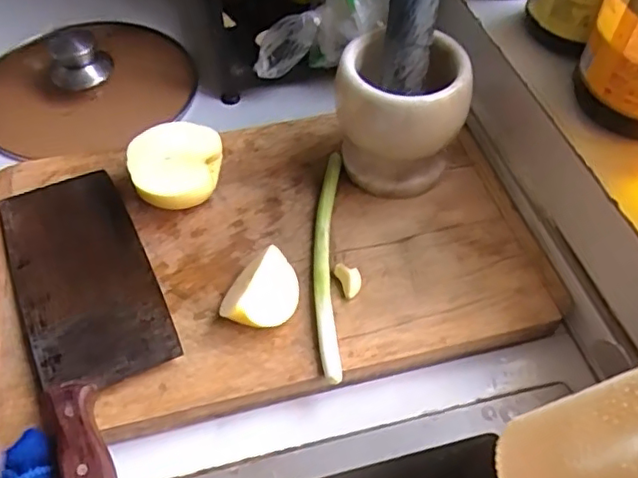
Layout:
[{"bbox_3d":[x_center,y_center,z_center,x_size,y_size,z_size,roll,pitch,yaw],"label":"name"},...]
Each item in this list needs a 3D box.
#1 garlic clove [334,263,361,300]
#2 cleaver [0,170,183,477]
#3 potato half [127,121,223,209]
[{"bbox_3d":[0.024,0.032,0.484,0.017,0.014,0.031,-18,52,-16],"label":"garlic clove"},{"bbox_3d":[-0.176,0.048,0.459,0.100,0.031,0.298,-20,53,-18],"label":"cleaver"},{"bbox_3d":[-0.123,-0.056,0.524,0.079,0.057,0.075,-9,51,-8],"label":"potato half"}]

